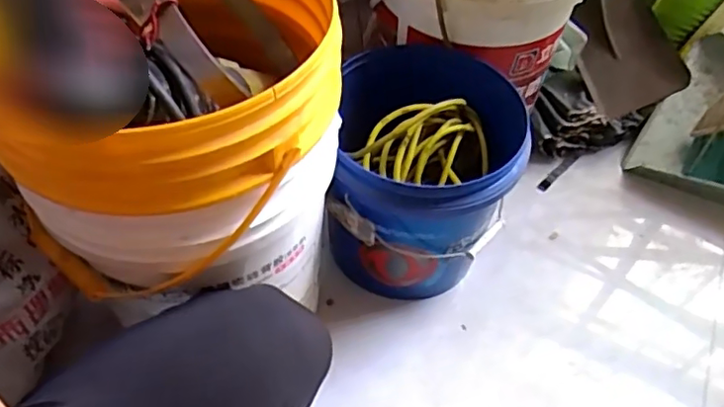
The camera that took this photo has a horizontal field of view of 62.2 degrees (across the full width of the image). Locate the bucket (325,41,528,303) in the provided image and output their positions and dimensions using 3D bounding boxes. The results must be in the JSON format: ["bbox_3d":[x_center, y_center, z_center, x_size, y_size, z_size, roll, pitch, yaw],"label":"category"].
[{"bbox_3d":[0.073,-0.029,0.828,0.220,0.268,0.252,0,50,-3],"label":"bucket"}]

